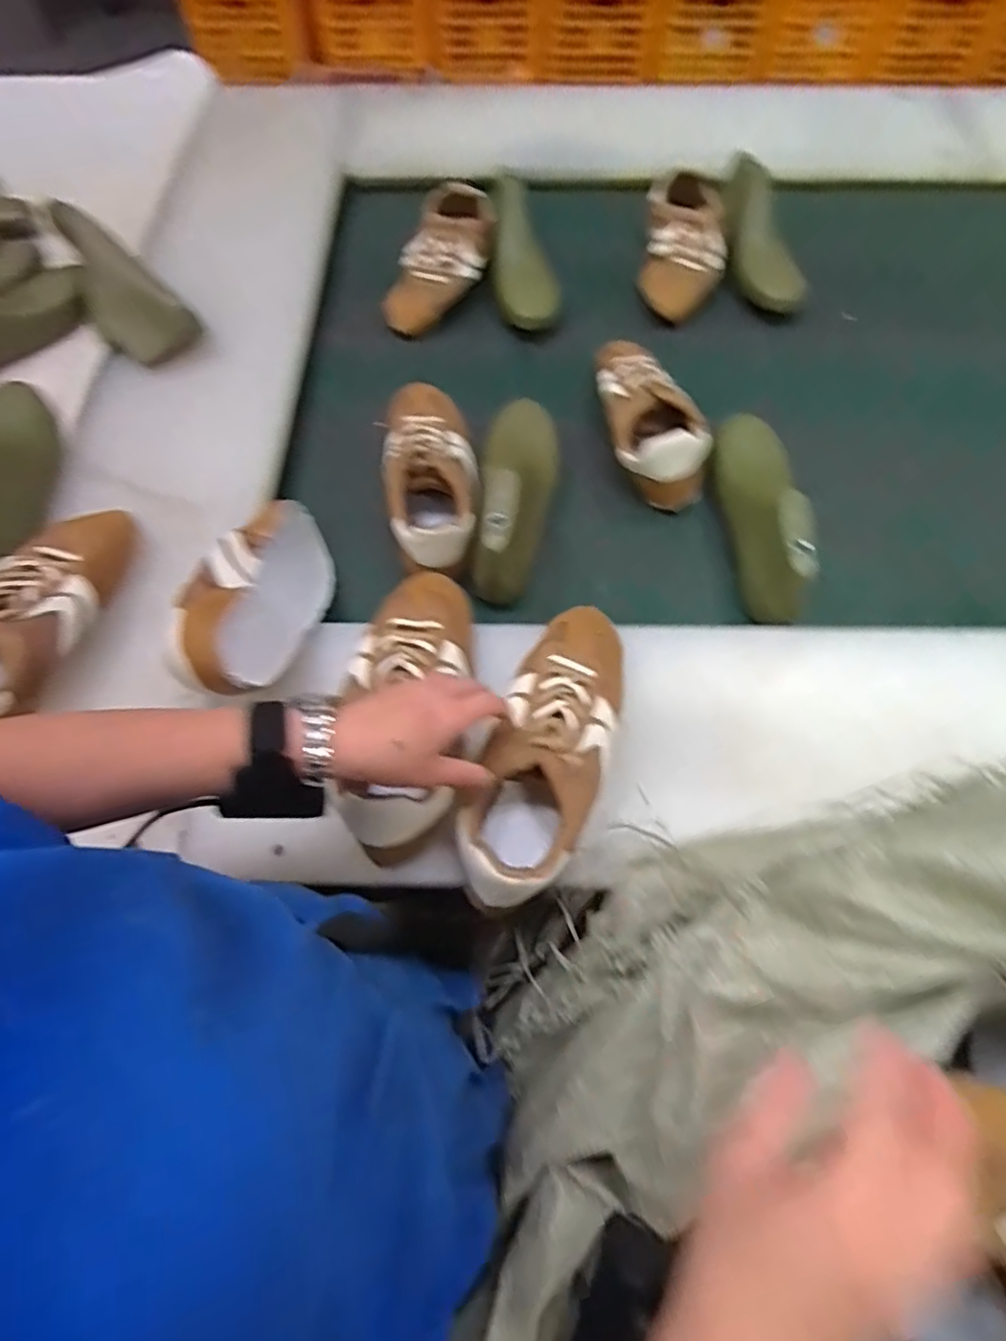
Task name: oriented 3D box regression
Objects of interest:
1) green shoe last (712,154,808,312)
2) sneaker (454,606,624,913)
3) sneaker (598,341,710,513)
[{"bbox_3d":[0.370,-0.637,0.953,0.101,0.064,0.281,-1,64,1],"label":"green shoe last"},{"bbox_3d":[0.040,0.067,0.543,0.094,0.099,0.255,20,66,11],"label":"sneaker"},{"bbox_3d":[0.174,-0.312,0.789,0.105,0.074,0.248,-8,64,-3],"label":"sneaker"}]

